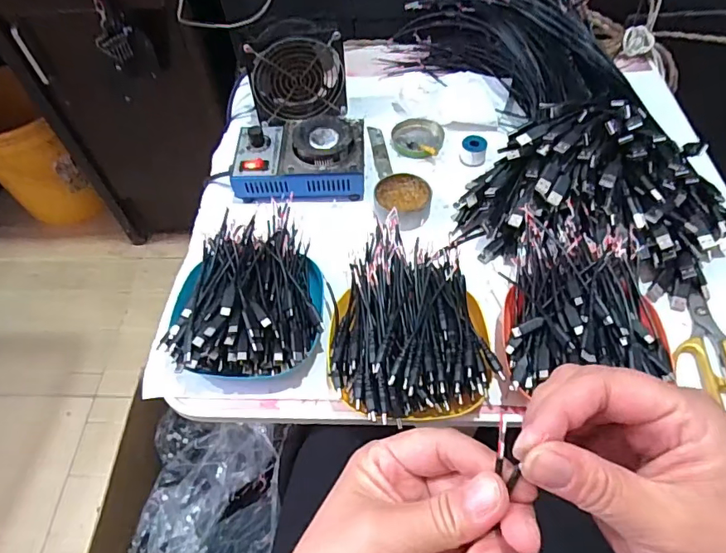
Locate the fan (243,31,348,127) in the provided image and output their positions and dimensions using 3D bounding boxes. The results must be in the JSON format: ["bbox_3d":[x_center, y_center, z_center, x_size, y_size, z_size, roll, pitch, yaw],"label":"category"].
[{"bbox_3d":[-0.081,-0.249,0.629,0.114,0.101,0.040,-20,57,-10],"label":"fan"}]

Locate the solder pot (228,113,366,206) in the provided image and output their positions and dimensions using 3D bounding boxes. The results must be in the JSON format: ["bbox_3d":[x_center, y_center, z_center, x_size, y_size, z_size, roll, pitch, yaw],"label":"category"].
[{"bbox_3d":[-0.073,-0.137,0.587,0.150,0.062,0.103,-1,56,2],"label":"solder pot"}]

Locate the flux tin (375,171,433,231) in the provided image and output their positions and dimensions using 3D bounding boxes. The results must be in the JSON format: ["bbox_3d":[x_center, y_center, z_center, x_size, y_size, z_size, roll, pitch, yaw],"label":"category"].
[{"bbox_3d":[0.045,-0.083,0.568,0.062,0.024,0.069,-1,56,2],"label":"flux tin"}]

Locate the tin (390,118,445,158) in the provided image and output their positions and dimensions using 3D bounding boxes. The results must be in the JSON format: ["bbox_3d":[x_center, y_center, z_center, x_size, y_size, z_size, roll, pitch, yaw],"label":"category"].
[{"bbox_3d":[0.068,-0.180,0.641,0.064,0.012,0.067,-1,56,2],"label":"tin"}]

